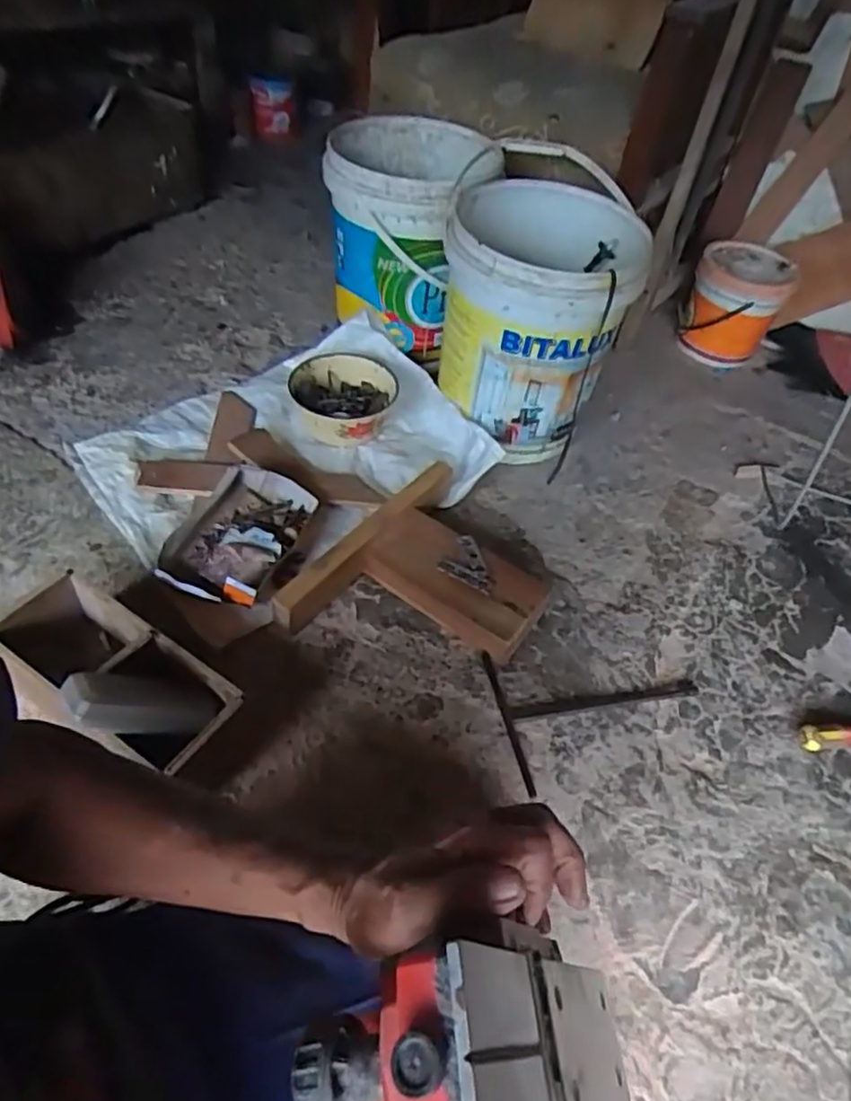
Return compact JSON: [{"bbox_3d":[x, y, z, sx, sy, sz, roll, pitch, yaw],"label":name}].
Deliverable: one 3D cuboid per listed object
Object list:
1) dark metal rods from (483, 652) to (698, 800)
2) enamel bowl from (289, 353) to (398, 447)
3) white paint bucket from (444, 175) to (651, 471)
[{"bbox_3d":[0.239,0.201,0.886,0.287,0.014,0.185,-8,51,-13],"label":"dark metal rods"},{"bbox_3d":[-0.138,-0.272,1.158,0.166,0.070,0.176,3,50,-4],"label":"enamel bowl"},{"bbox_3d":[0.173,-0.369,1.112,0.290,0.341,0.289,3,50,-4],"label":"white paint bucket"}]

